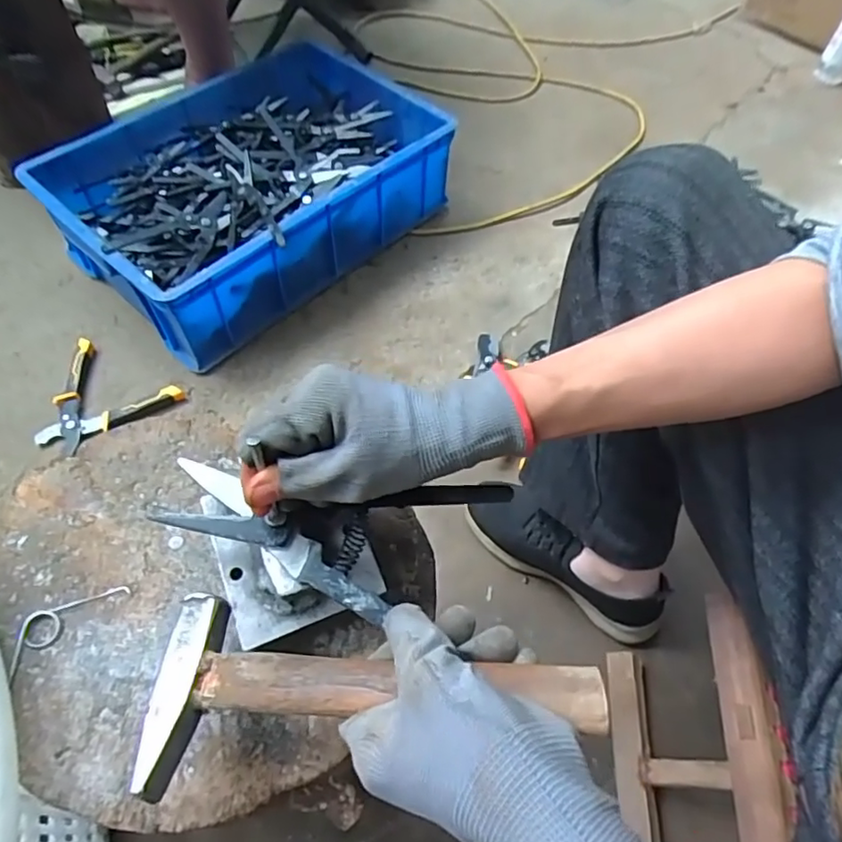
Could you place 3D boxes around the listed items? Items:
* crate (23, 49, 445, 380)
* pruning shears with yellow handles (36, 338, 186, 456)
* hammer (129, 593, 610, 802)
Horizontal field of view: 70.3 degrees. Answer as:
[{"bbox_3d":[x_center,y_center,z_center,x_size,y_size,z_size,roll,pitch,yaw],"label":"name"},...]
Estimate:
[{"bbox_3d":[-0.246,-0.344,0.893,0.347,0.152,0.508,39,62,19],"label":"crate"},{"bbox_3d":[-0.415,-0.021,0.765,0.162,0.023,0.140,26,59,13],"label":"pruning shears with yellow handles"},{"bbox_3d":[-0.024,0.123,0.270,0.205,0.019,0.085,-3,56,9],"label":"hammer"}]

